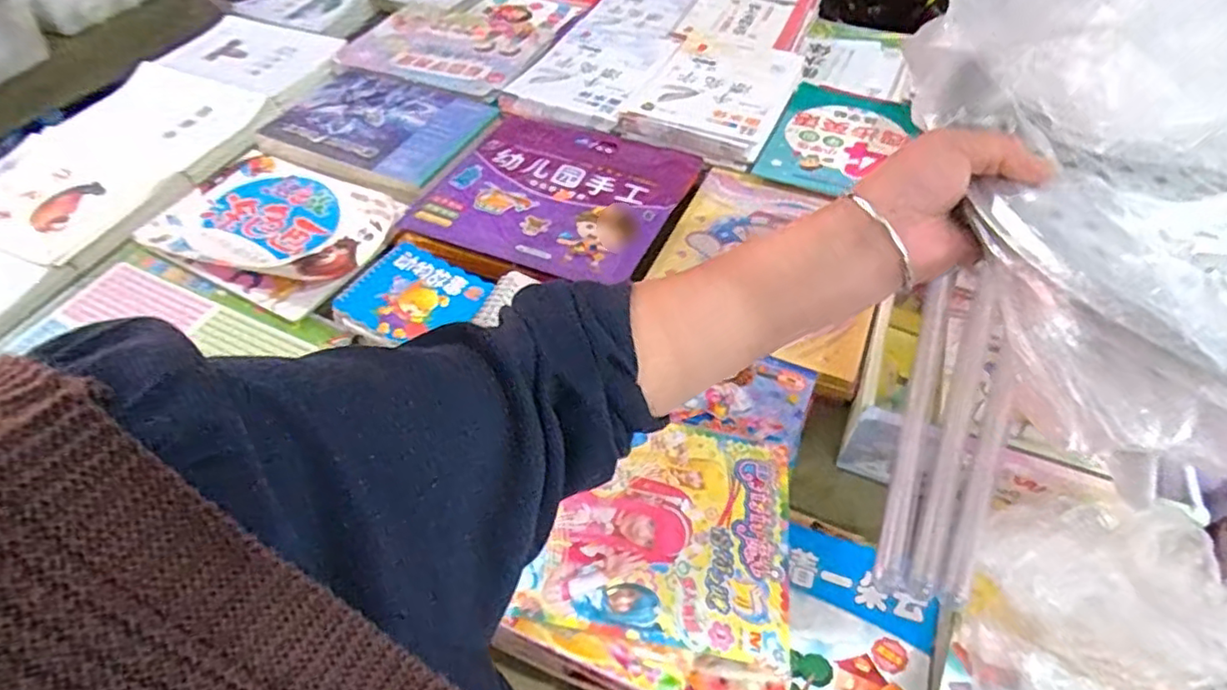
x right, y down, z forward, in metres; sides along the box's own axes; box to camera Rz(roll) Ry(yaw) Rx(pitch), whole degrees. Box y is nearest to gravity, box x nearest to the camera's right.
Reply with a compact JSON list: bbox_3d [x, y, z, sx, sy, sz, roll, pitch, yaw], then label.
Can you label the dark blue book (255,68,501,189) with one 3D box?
[{"bbox_3d":[-0.334,-0.325,0.943,0.303,0.019,0.207,19,54,17],"label":"dark blue book"}]

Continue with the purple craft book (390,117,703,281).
[{"bbox_3d":[-0.071,-0.198,0.822,0.293,0.023,0.282,21,55,18],"label":"purple craft book"}]

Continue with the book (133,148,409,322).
[{"bbox_3d":[-0.443,-0.154,0.829,0.311,0.022,0.201,23,55,20],"label":"book"}]

